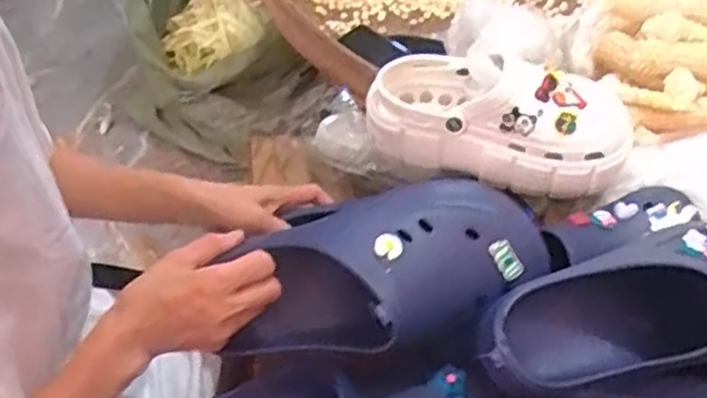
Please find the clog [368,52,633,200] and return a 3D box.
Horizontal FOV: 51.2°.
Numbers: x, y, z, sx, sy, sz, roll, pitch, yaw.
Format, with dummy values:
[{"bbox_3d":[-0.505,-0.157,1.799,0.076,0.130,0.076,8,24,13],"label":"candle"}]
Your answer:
[{"bbox_3d":[0.137,-0.080,0.706,0.240,0.111,0.084,15,45,11],"label":"clog"}]

